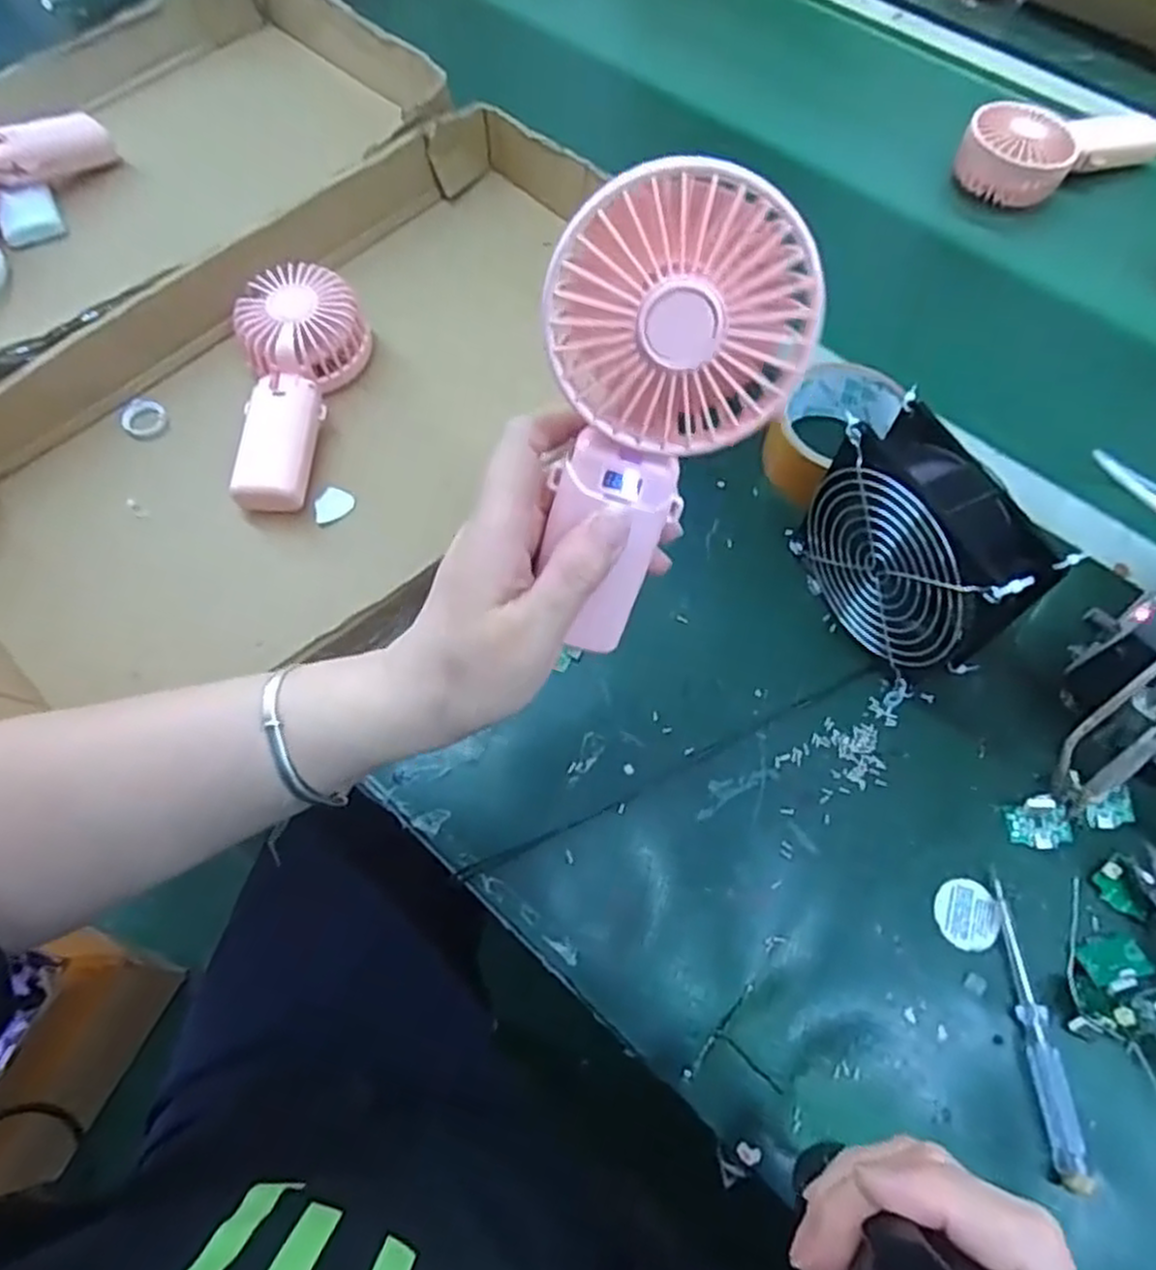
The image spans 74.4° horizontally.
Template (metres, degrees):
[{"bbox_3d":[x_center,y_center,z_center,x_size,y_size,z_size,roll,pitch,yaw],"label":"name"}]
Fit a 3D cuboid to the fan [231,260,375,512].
[{"bbox_3d":[-0.188,-0.164,0.509,0.080,0.051,0.172,-2,65,-2],"label":"fan"}]

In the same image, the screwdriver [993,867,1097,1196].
[{"bbox_3d":[0.224,0.189,0.371,0.014,0.013,0.133,0,65,-1],"label":"screwdriver"}]

